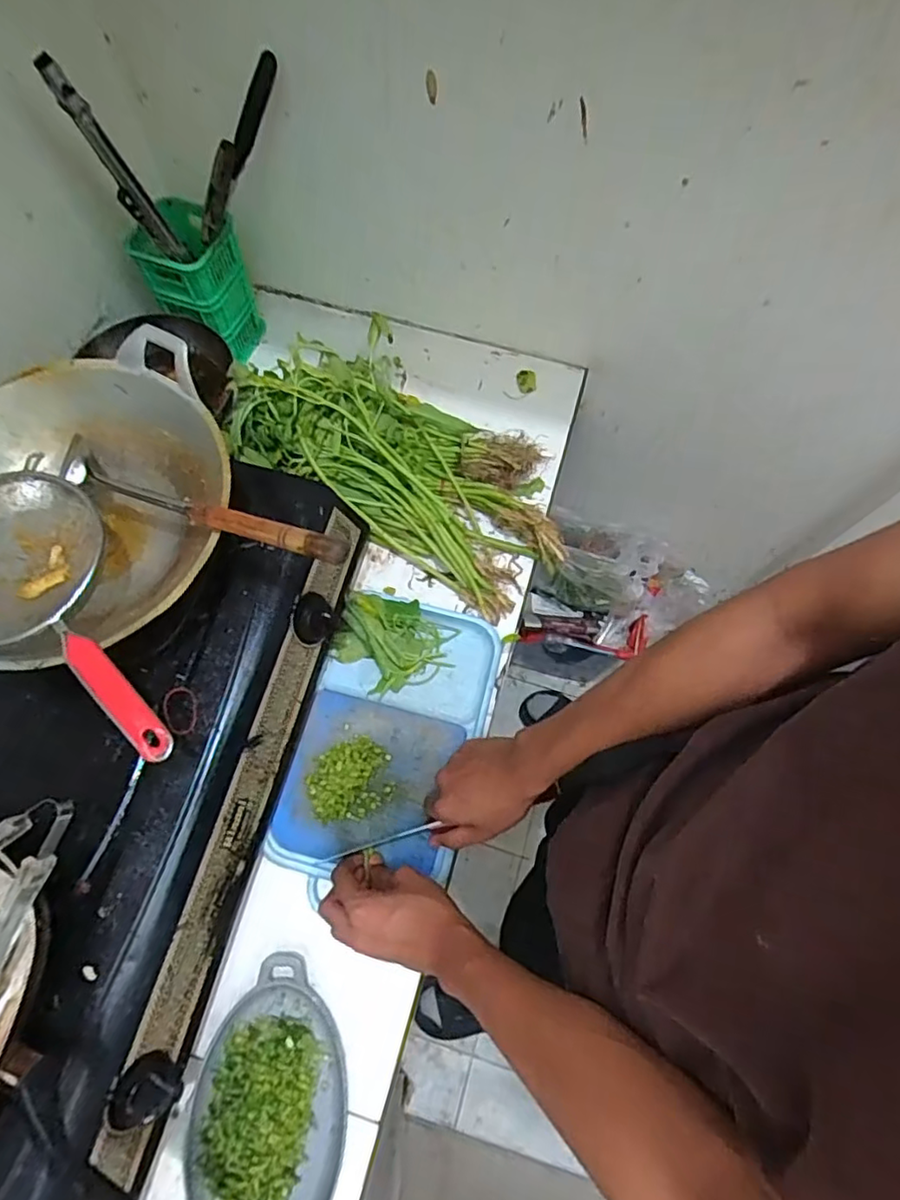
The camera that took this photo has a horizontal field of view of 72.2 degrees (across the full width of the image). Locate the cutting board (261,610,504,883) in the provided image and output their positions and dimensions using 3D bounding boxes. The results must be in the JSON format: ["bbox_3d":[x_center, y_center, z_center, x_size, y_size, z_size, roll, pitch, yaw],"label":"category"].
[{"bbox_3d":[-0.061,0.142,0.668,0.183,0.035,0.295,14,69,4],"label":"cutting board"}]

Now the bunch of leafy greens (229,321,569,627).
[{"bbox_3d":[-0.050,-0.178,0.756,0.406,0.089,0.230,32,70,-8],"label":"bunch of leafy greens"}]

